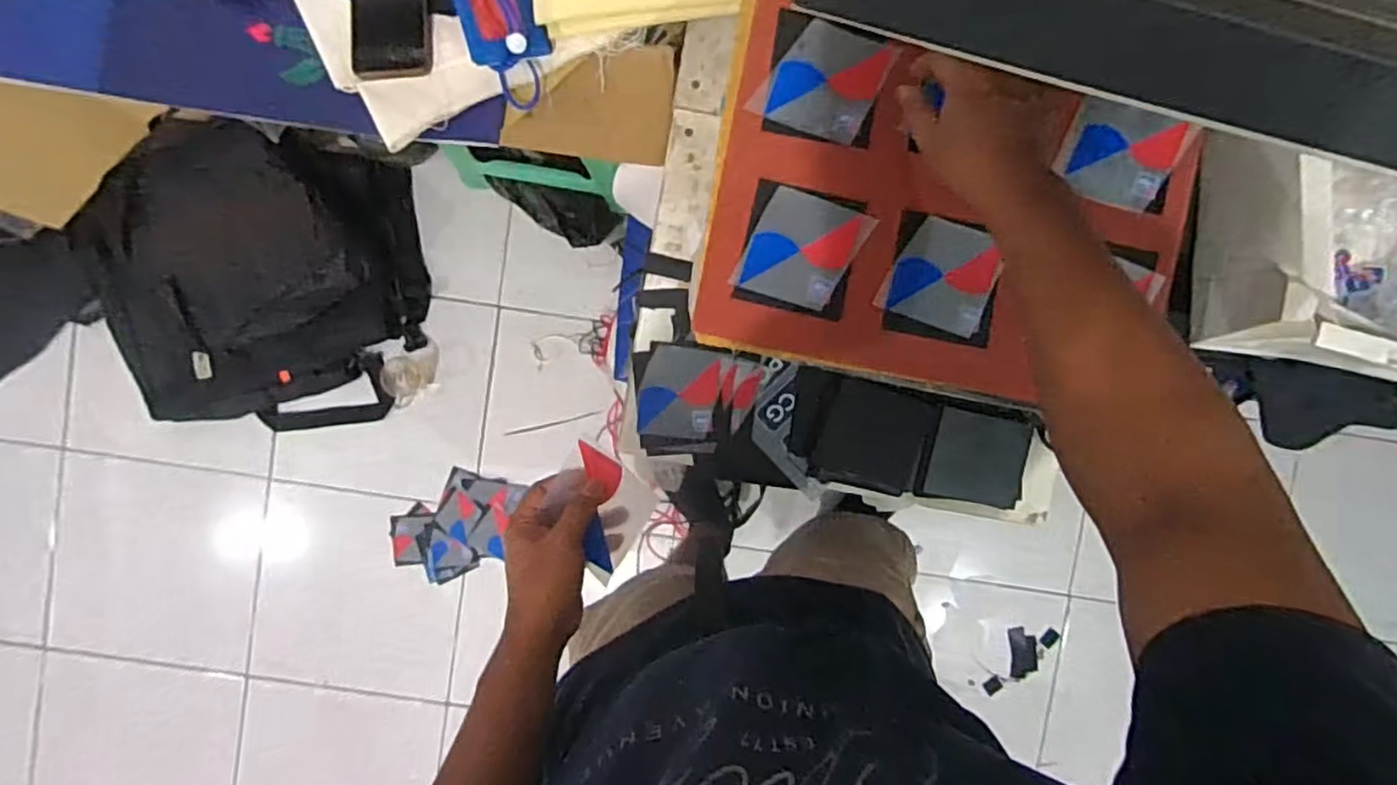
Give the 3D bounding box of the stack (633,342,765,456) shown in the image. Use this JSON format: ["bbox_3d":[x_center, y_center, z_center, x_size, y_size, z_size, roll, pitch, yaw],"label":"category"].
[{"bbox_3d":[0.000,0.008,0.704,0.128,0.012,0.113,-2,94,0],"label":"stack"}]

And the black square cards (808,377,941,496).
[{"bbox_3d":[0.182,0.049,0.704,0.104,0.014,0.110,17,94,-2],"label":"black square cards"}]

